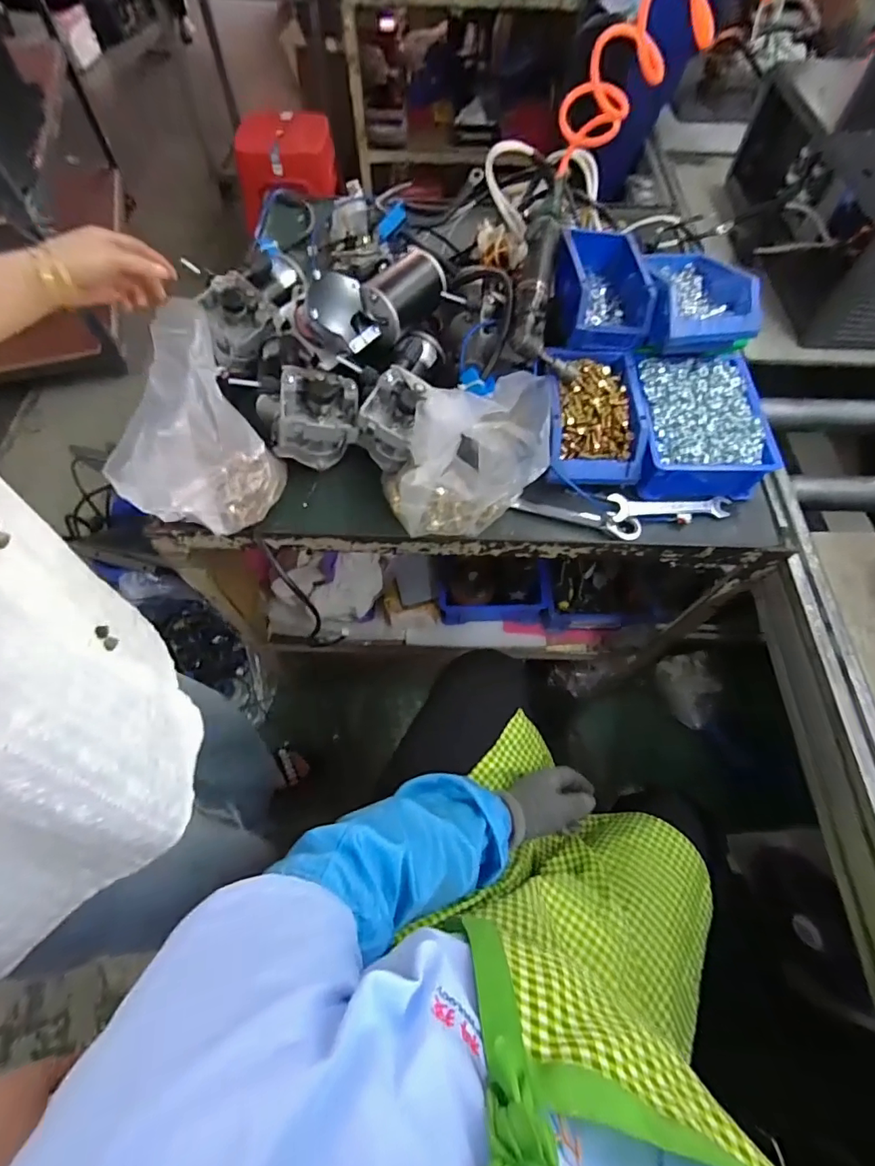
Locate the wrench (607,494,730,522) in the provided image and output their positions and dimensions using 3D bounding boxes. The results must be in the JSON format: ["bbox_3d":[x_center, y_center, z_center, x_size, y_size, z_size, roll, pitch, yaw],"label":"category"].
[{"bbox_3d":[0.290,-0.097,0.608,0.151,0.013,0.039,-4,63,-3],"label":"wrench"}]

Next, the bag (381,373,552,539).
[{"bbox_3d":[0.029,-0.144,0.542,0.162,0.160,0.111,-21,65,-11],"label":"bag"}]

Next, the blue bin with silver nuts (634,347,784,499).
[{"bbox_3d":[0.332,-0.205,0.635,0.155,0.071,0.197,2,63,0],"label":"blue bin with silver nuts"}]

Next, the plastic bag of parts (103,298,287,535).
[{"bbox_3d":[-0.228,-0.139,0.502,0.070,0.174,0.191,3,63,0],"label":"plastic bag of parts"}]

